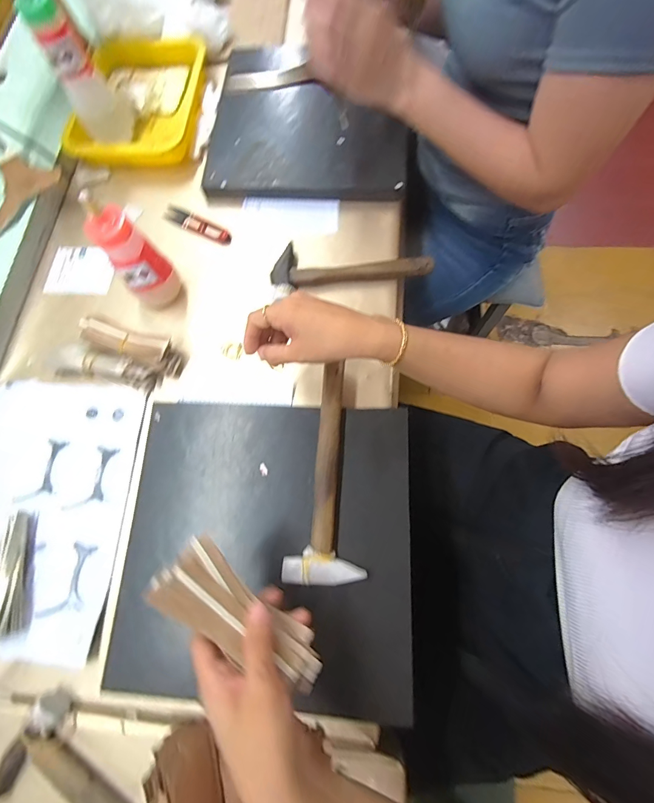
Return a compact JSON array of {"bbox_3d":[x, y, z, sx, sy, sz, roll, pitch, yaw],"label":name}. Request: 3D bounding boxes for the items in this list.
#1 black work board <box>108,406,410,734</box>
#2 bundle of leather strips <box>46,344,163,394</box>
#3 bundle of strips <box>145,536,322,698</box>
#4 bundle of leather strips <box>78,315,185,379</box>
[{"bbox_3d":[-0.065,0.147,0.391,0.306,0.026,0.296,3,73,3],"label":"black work board"},{"bbox_3d":[-0.296,-0.044,0.467,0.155,0.029,0.038,15,75,8],"label":"bundle of leather strips"},{"bbox_3d":[-0.064,0.168,0.283,0.143,0.022,0.055,38,77,-6],"label":"bundle of strips"},{"bbox_3d":[-0.253,-0.074,0.469,0.131,0.038,0.035,20,75,9],"label":"bundle of leather strips"}]

